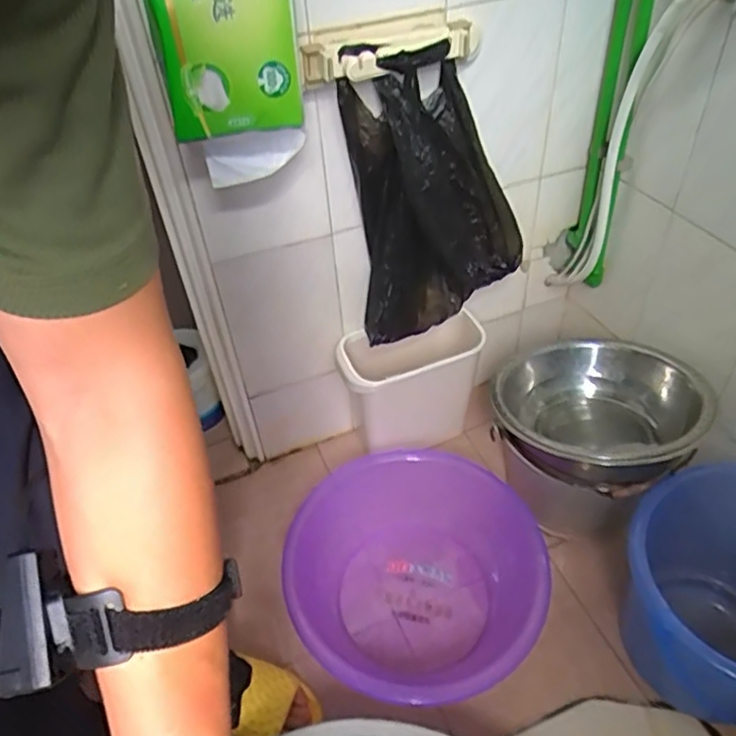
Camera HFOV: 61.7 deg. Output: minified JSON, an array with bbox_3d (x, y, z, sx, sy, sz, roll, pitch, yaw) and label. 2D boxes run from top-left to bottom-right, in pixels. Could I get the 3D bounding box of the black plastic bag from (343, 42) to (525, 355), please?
[{"bbox_3d":[0.112,-0.265,0.969,0.284,0.440,0.083,-21,46,-16],"label":"black plastic bag"}]

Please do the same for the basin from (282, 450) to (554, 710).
[{"bbox_3d":[0.065,0.330,1.071,0.416,0.170,0.456,-3,43,3],"label":"basin"}]

